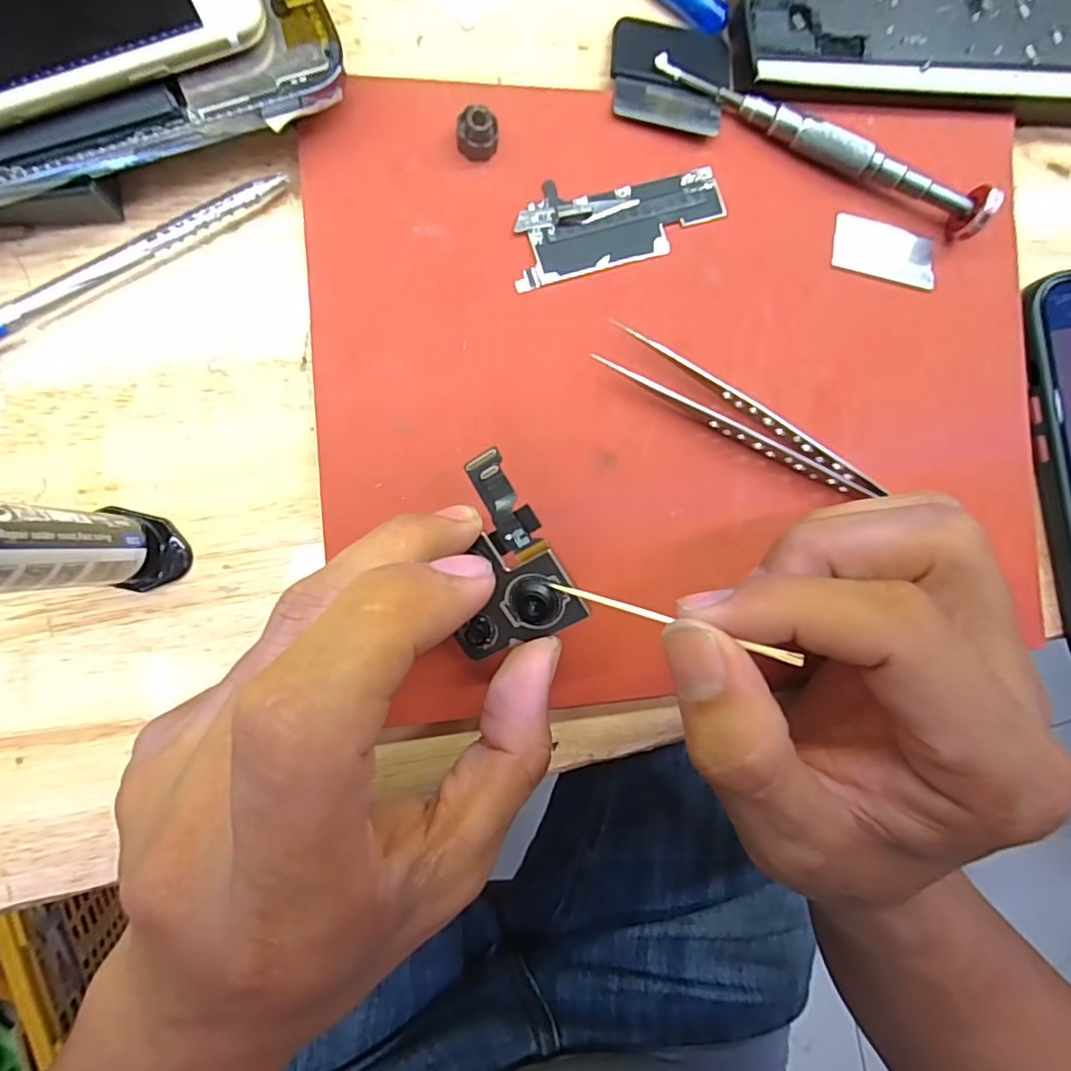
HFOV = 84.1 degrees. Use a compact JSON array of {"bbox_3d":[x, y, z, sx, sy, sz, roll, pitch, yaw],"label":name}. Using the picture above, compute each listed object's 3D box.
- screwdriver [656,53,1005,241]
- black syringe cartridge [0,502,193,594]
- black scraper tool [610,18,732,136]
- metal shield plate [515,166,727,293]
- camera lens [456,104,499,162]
[{"bbox_3d":[0.097,-0.131,0.195,0.119,0.017,0.012,23,86,-10],"label":"screwdriver"},{"bbox_3d":[-0.103,0.003,0.126,0.015,0.092,0.020,0,90,-11],"label":"black syringe cartridge"},{"bbox_3d":[0.044,-0.153,0.194,0.039,0.006,0.040,10,80,-5],"label":"black scraper tool"},{"bbox_3d":[0.027,-0.101,0.189,0.072,0.004,0.028,-17,93,-10],"label":"metal shield plate"},{"bbox_3d":[-0.017,-0.120,0.177,0.012,0.011,0.010,5,89,-11],"label":"camera lens"}]

